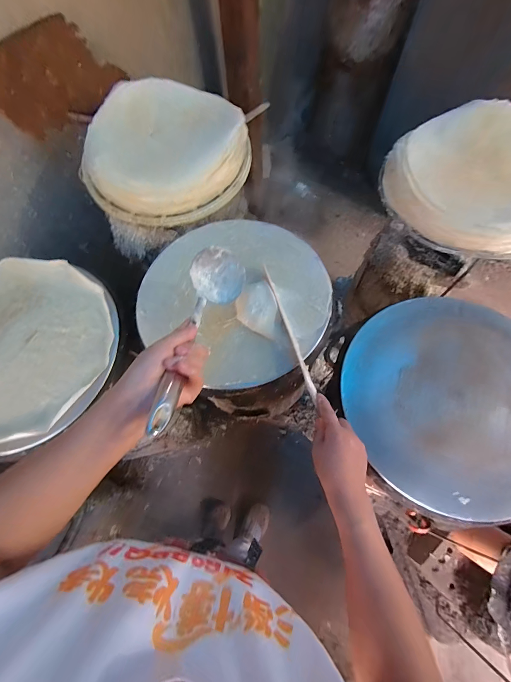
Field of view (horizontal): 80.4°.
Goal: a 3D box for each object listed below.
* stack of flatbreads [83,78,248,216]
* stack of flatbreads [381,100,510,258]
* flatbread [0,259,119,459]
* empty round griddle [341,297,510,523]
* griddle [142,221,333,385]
[{"bbox_3d":[-0.217,-0.460,0.711,0.353,0.083,0.350,37,74,16],"label":"stack of flatbreads"},{"bbox_3d":[0.497,-0.352,0.648,0.390,0.071,0.348,-36,71,-11],"label":"stack of flatbreads"},{"bbox_3d":[-0.439,0.015,0.551,0.349,0.042,0.350,-1,68,2],"label":"flatbread"},{"bbox_3d":[0.344,0.092,0.521,0.351,0.033,0.360,-1,68,2],"label":"empty round griddle"},{"bbox_3d":[-0.042,-0.095,0.578,0.352,0.036,0.355,-1,68,2],"label":"griddle"}]

